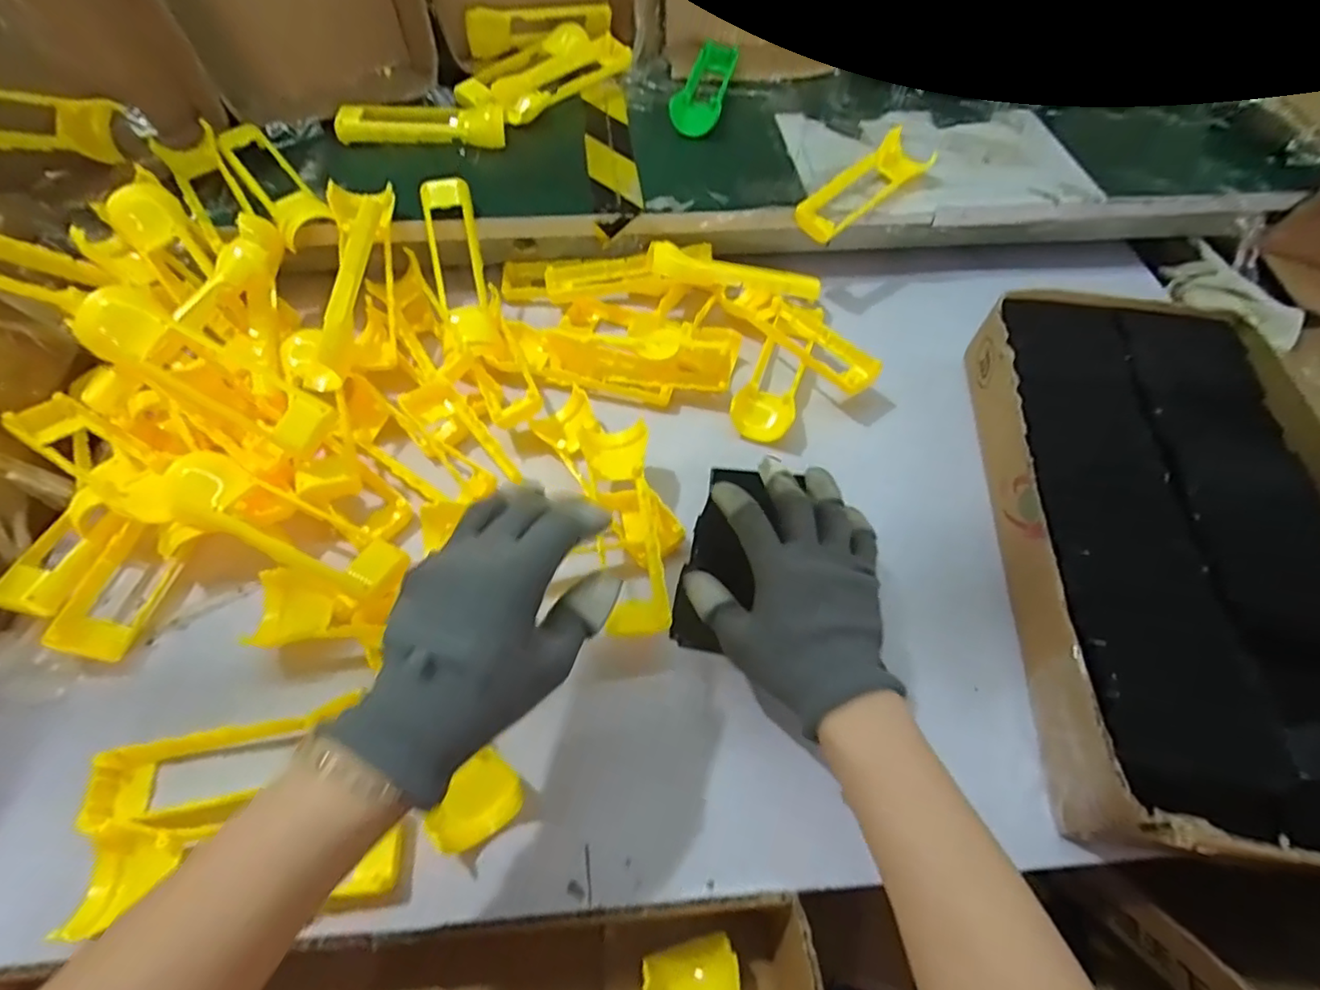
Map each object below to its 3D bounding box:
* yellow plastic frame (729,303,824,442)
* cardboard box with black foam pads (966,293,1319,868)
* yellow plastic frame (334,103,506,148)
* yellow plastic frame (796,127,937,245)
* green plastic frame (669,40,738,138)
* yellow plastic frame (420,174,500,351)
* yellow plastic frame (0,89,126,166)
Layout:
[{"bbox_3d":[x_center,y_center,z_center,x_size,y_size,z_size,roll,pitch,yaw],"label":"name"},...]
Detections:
[{"bbox_3d":[0.104,-0.112,0.548,0.050,0.028,0.151,17,58,9],"label":"yellow plastic frame"},{"bbox_3d":[0.362,0.030,0.434,0.224,0.080,0.404,8,57,3],"label":"cardboard box with black foam pads"},{"bbox_3d":[-0.239,-0.370,0.621,0.163,0.032,0.035,2,57,-1],"label":"yellow plastic frame"},{"bbox_3d":[0.194,-0.296,0.587,0.164,0.029,0.048,-38,66,-23],"label":"yellow plastic frame"},{"bbox_3d":[0.048,-0.441,0.672,0.051,0.029,0.155,11,57,5],"label":"green plastic frame"},{"bbox_3d":[-0.176,-0.201,0.538,0.042,0.021,0.159,-11,85,-9],"label":"yellow plastic frame"},{"bbox_3d":[-0.531,-0.303,0.502,0.026,0.048,0.174,19,29,10],"label":"yellow plastic frame"}]

